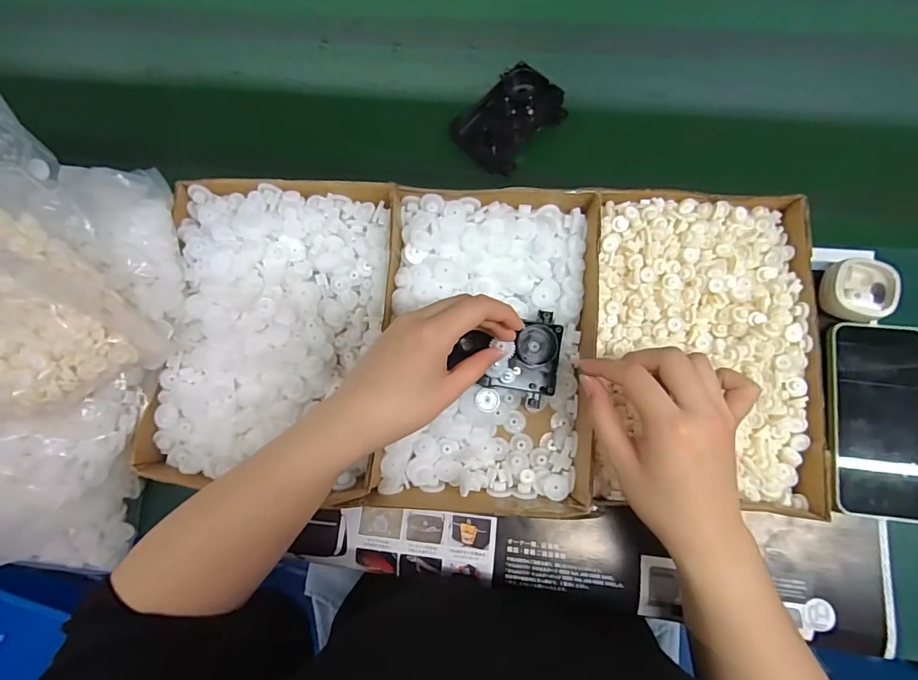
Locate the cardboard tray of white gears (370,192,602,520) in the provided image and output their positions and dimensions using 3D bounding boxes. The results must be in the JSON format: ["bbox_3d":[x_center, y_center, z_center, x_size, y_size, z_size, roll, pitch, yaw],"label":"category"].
[{"bbox_3d":[0.024,0.007,0.385,0.176,0.044,0.271,3,82,5],"label":"cardboard tray of white gears"}]

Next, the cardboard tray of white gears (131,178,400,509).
[{"bbox_3d":[-0.164,-0.009,0.401,0.199,0.048,0.277,4,82,5],"label":"cardboard tray of white gears"}]

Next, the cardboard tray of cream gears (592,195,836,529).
[{"bbox_3d":[0.200,0.005,0.377,0.171,0.046,0.258,0,80,4],"label":"cardboard tray of cream gears"}]

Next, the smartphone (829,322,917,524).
[{"bbox_3d":[0.360,0.067,0.378,0.078,0.011,0.163,2,81,5],"label":"smartphone"}]

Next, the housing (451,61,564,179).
[{"bbox_3d":[0.051,-0.223,0.449,0.097,0.032,0.074,-41,80,-3],"label":"housing"}]

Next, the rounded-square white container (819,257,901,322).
[{"bbox_3d":[0.346,-0.043,0.385,0.048,0.023,0.053,20,83,8],"label":"rounded-square white container"}]

